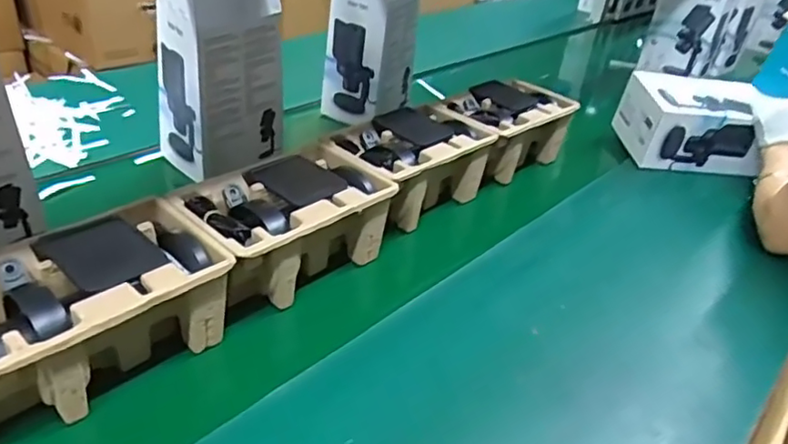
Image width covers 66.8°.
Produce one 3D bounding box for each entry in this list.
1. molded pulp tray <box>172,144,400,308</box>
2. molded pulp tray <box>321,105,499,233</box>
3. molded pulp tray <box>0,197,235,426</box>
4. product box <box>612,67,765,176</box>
[{"bbox_3d":[-0.127,0.012,0.713,0.143,0.118,0.229,30,41,29],"label":"molded pulp tray"},{"bbox_3d":[0.024,-0.082,0.873,0.145,0.102,0.237,29,40,27],"label":"molded pulp tray"},{"bbox_3d":[-0.282,0.089,0.559,0.141,0.121,0.223,31,41,29],"label":"molded pulp tray"},{"bbox_3d":[0.559,-0.191,1.123,0.209,0.131,0.176,5,35,-4],"label":"product box"}]

